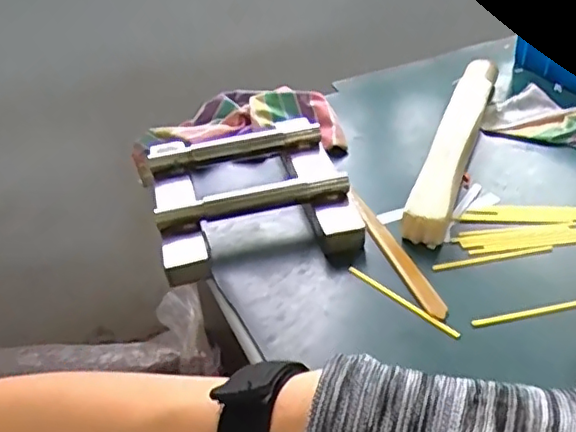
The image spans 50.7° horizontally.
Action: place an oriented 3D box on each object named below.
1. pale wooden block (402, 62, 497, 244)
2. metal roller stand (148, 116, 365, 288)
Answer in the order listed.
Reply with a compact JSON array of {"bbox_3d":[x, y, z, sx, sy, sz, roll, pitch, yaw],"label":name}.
[{"bbox_3d":[0.184,-0.087,0.657,0.037,0.033,0.334,12,41,19],"label":"pale wooden block"},{"bbox_3d":[-0.040,-0.029,0.597,0.183,0.046,0.204,-10,39,-8],"label":"metal roller stand"}]

